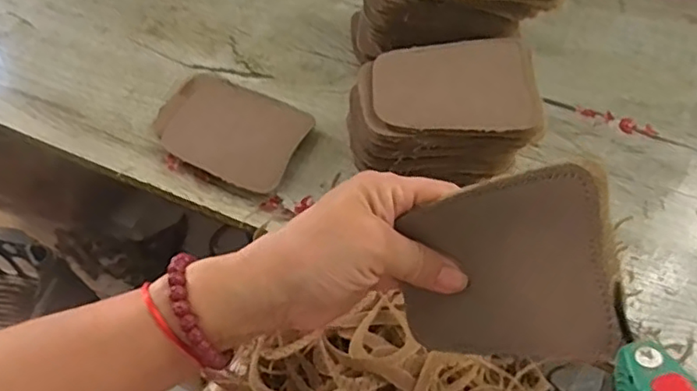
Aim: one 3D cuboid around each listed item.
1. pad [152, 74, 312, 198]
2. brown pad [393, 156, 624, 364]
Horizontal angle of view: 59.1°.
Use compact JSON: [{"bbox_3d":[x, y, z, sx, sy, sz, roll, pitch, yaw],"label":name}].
[{"bbox_3d":[-0.102,-0.056,0.528,0.131,0.020,0.087,28,64,17],"label":"pad"},{"bbox_3d":[0.073,0.036,0.297,0.010,0.107,0.087,-10,88,-49],"label":"brown pad"}]

